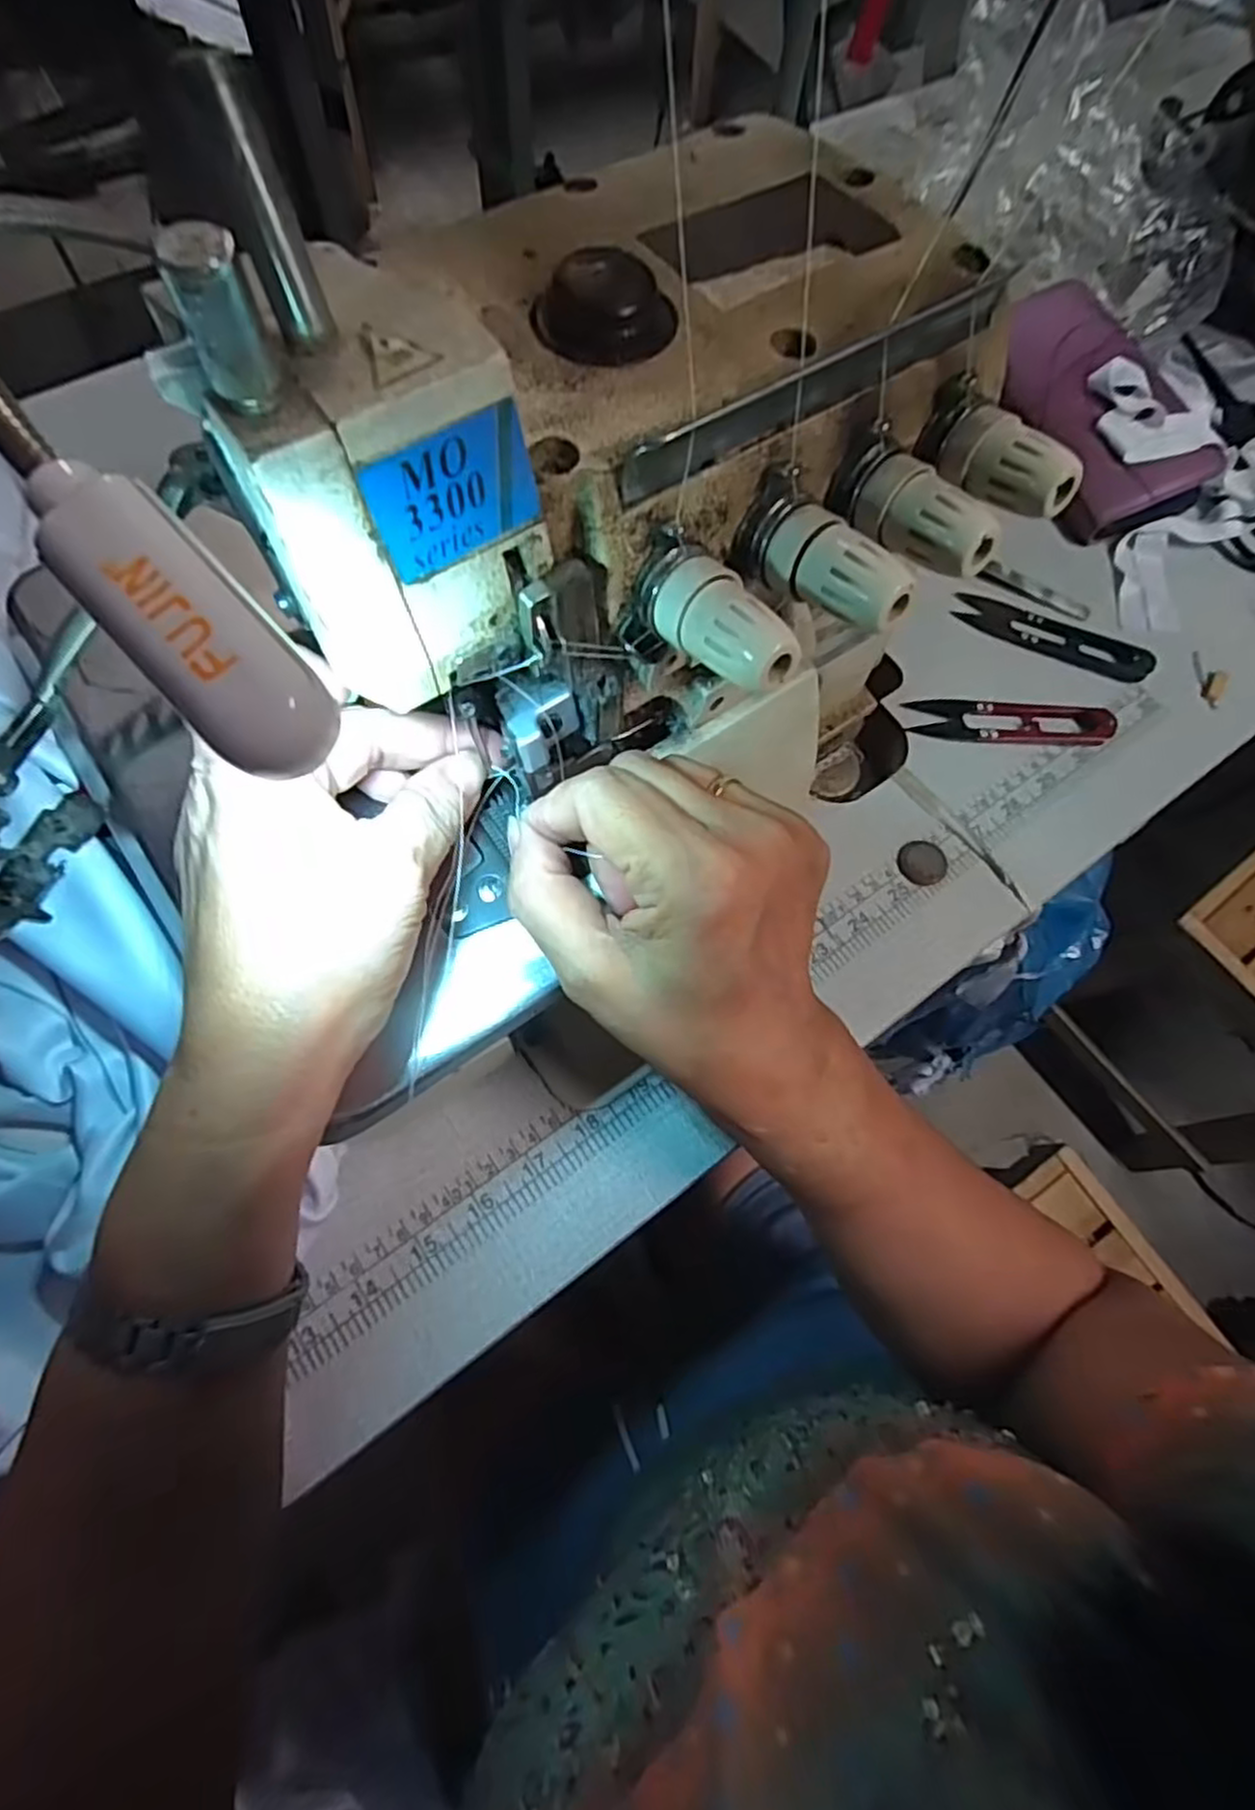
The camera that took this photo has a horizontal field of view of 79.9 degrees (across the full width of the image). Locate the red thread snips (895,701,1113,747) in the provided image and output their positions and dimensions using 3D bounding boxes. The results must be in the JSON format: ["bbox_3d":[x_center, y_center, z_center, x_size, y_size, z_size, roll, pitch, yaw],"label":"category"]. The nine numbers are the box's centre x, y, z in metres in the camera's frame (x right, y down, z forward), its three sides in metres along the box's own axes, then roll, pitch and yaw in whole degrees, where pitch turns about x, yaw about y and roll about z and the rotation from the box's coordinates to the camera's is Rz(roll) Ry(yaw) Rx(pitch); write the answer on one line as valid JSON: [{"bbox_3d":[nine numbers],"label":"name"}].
[{"bbox_3d":[0.194,-0.094,0.377,0.101,0.008,0.027,-1,71,-3],"label":"red thread snips"}]

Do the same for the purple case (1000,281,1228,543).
[{"bbox_3d":[0.262,-0.287,0.430,0.078,0.037,0.157,-16,72,-9],"label":"purple case"}]

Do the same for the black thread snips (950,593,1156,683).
[{"bbox_3d":[0.225,-0.143,0.395,0.103,0.010,0.021,26,72,7],"label":"black thread snips"}]

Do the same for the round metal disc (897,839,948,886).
[{"bbox_3d":[0.139,-0.021,0.352,0.022,0.004,0.023,1,71,-2],"label":"round metal disc"}]

